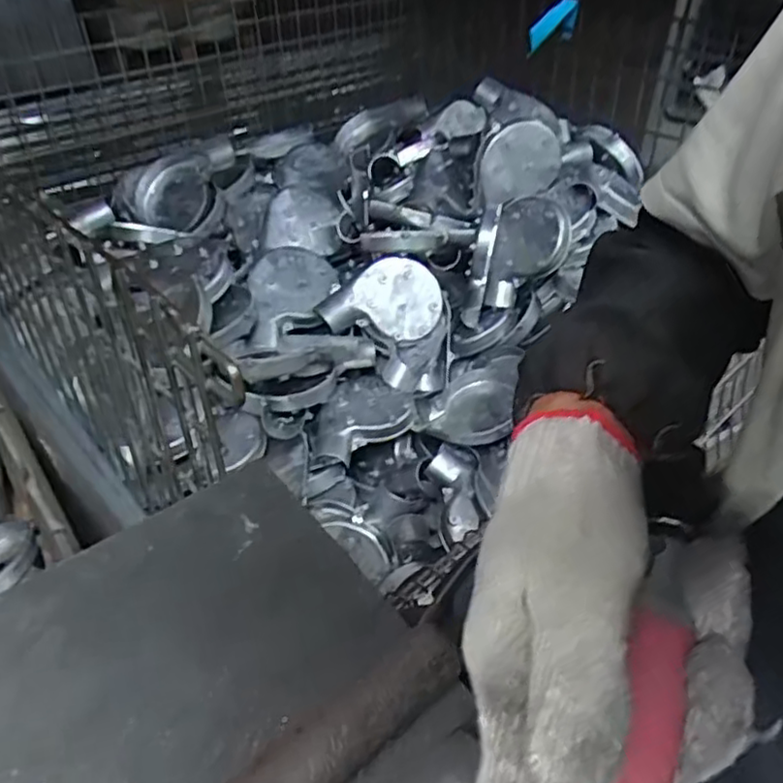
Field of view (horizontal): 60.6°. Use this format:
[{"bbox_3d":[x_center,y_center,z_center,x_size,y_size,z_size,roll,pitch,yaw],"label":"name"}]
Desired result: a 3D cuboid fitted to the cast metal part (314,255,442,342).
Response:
[{"bbox_3d":[-0.016,-0.155,1.106,0.193,0.128,0.052,7,1,-16],"label":"cast metal part"}]

